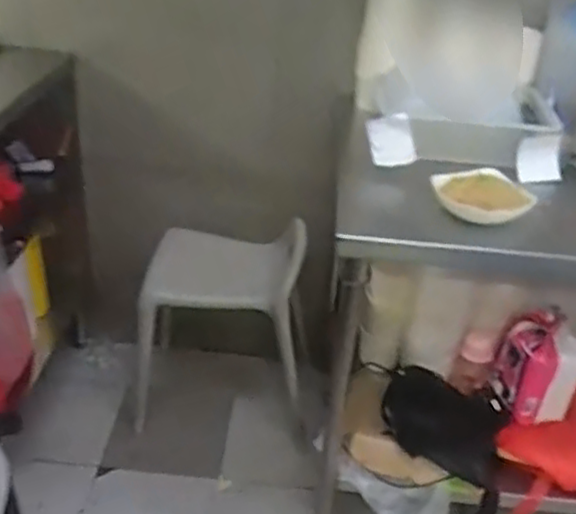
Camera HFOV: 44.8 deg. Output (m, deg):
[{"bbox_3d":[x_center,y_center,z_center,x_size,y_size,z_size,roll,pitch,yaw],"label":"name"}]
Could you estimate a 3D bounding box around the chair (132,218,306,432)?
[{"bbox_3d":[-0.180,0.137,1.780,0.430,0.456,0.350,2,32,-4],"label":"chair"}]

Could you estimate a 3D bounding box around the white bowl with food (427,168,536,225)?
[{"bbox_3d":[0.334,-0.110,1.206,0.171,0.047,0.144,10,32,9],"label":"white bowl with food"}]

